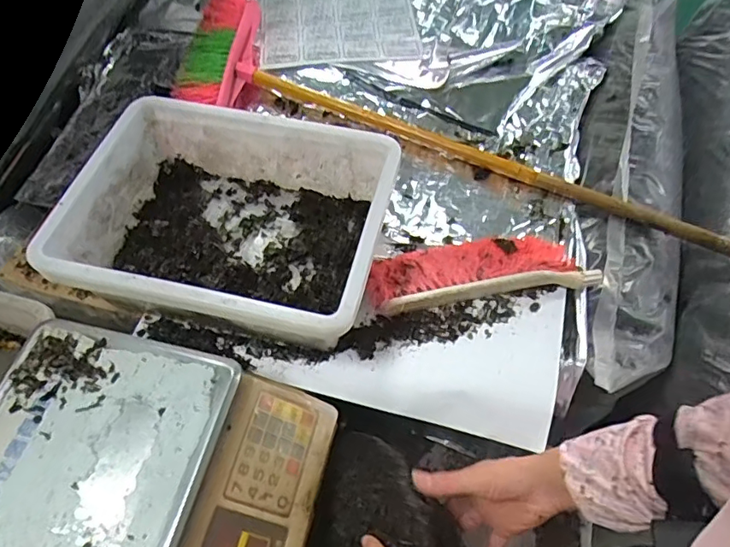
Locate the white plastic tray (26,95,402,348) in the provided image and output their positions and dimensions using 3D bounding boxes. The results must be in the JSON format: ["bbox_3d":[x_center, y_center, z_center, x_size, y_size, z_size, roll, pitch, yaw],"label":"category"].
[{"bbox_3d":[-0.160,-0.056,0.677,0.357,0.146,0.277,10,61,8],"label":"white plastic tray"}]

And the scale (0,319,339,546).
[{"bbox_3d":[-0.227,0.238,0.510,0.318,0.096,0.330,12,61,10],"label":"scale"}]

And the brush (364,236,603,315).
[{"bbox_3d":[0.144,-0.007,0.688,0.287,0.059,0.092,-9,60,-2],"label":"brush"}]

